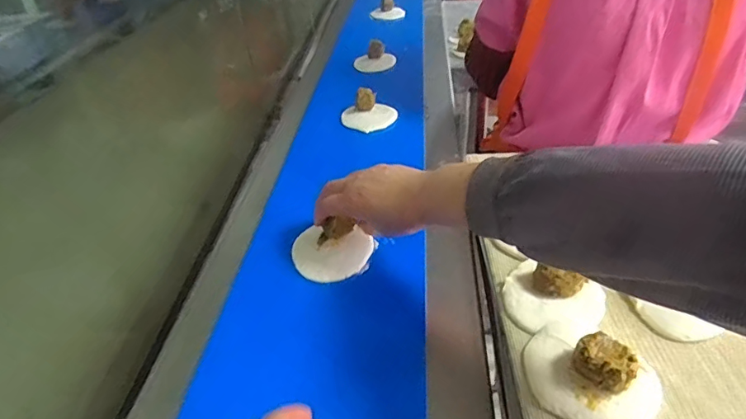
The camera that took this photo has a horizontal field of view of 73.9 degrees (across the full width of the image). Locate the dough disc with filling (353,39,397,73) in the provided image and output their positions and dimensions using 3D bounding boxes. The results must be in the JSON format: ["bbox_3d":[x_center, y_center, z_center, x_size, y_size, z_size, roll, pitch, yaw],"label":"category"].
[{"bbox_3d":[0.004,-0.311,1.010,0.088,0.044,0.077,-2,35,0],"label":"dough disc with filling"}]

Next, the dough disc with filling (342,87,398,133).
[{"bbox_3d":[-0.006,-0.158,0.786,0.086,0.041,0.087,-2,35,1],"label":"dough disc with filling"}]

